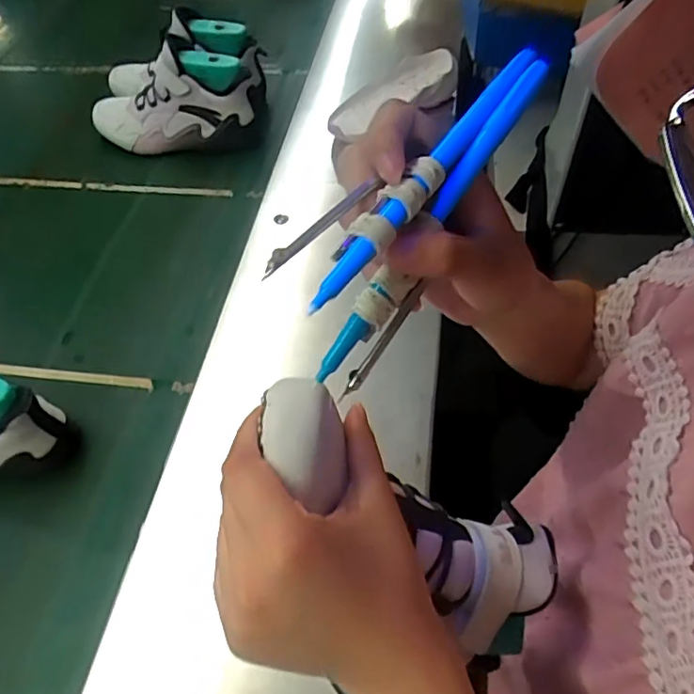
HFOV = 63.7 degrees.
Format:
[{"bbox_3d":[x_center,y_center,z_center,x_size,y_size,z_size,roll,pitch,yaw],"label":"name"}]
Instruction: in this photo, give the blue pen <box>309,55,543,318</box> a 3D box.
[{"bbox_3d":[0.035,-0.076,0.231,0.016,0.009,0.162,31,69,21],"label":"blue pen"}]

